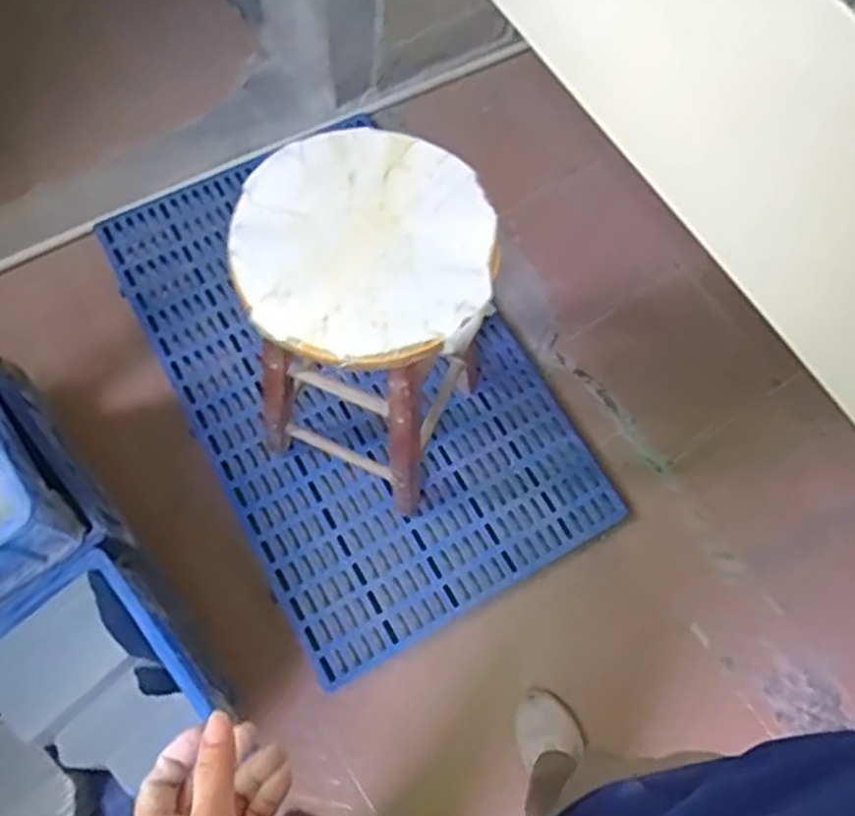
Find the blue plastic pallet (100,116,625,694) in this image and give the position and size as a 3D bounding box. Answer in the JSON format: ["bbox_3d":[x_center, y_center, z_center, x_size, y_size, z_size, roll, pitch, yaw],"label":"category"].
[{"bbox_3d":[-0.157,-0.109,1.387,0.587,0.032,1.019,-28,74,-11],"label":"blue plastic pallet"}]

